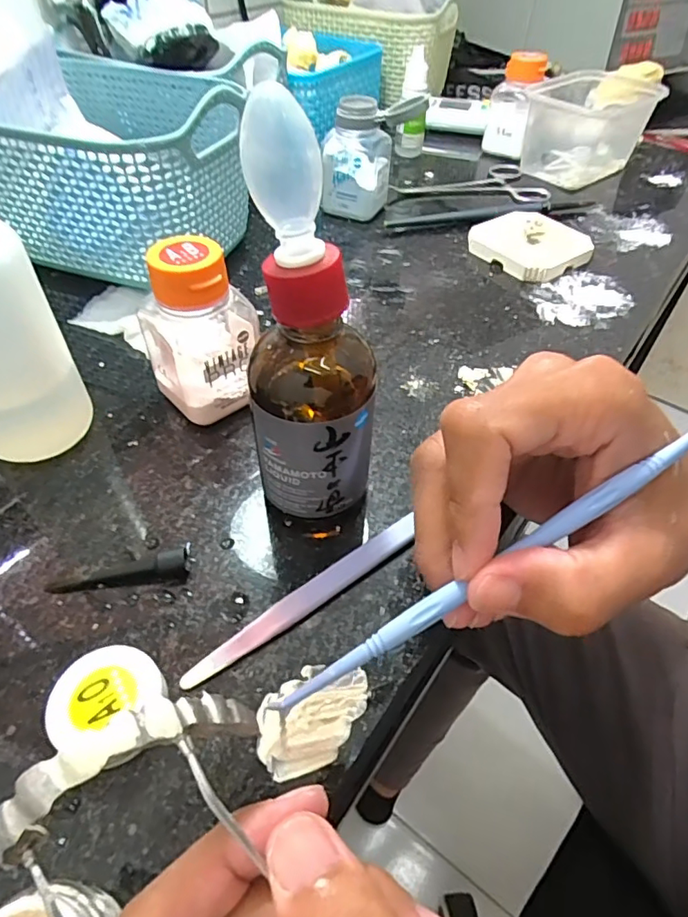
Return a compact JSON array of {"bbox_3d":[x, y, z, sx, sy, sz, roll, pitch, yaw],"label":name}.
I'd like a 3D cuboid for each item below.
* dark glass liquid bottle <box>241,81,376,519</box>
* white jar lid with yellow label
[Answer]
[{"bbox_3d":[-0.009,-0.029,0.168,0.038,0.136,0.034,6,49,2],"label":"dark glass liquid bottle"},{"bbox_3d":[-0.070,0.073,0.159,0.028,0.012,0.031,20,51,14],"label":"white jar lid with yellow label"}]

